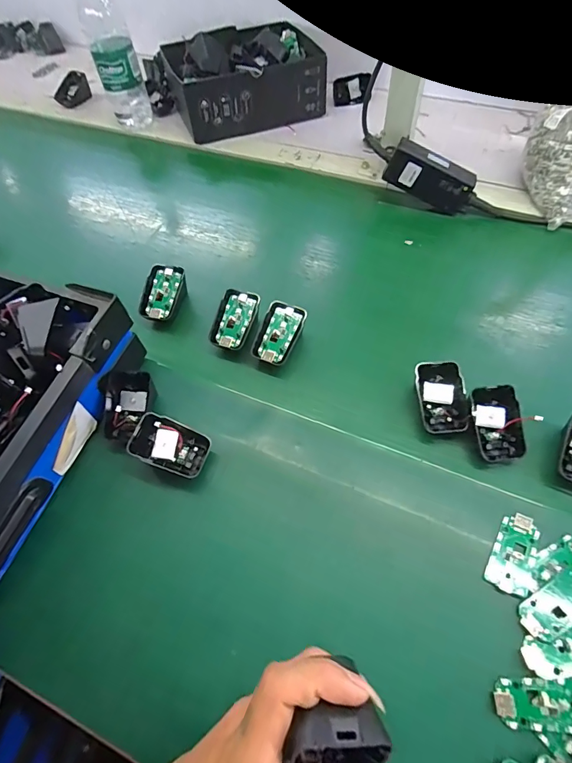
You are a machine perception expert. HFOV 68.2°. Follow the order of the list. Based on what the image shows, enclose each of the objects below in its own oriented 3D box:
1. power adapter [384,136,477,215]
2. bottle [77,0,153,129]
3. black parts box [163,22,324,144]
[{"bbox_3d":[0.194,-0.270,0.564,0.120,0.050,0.027,25,60,-6],"label":"power adapter"},{"bbox_3d":[-0.274,-0.524,0.667,0.065,0.226,0.058,-20,60,-9],"label":"bottle"},{"bbox_3d":[-0.063,-0.512,0.721,0.248,0.094,0.160,-21,60,-10],"label":"black parts box"}]

